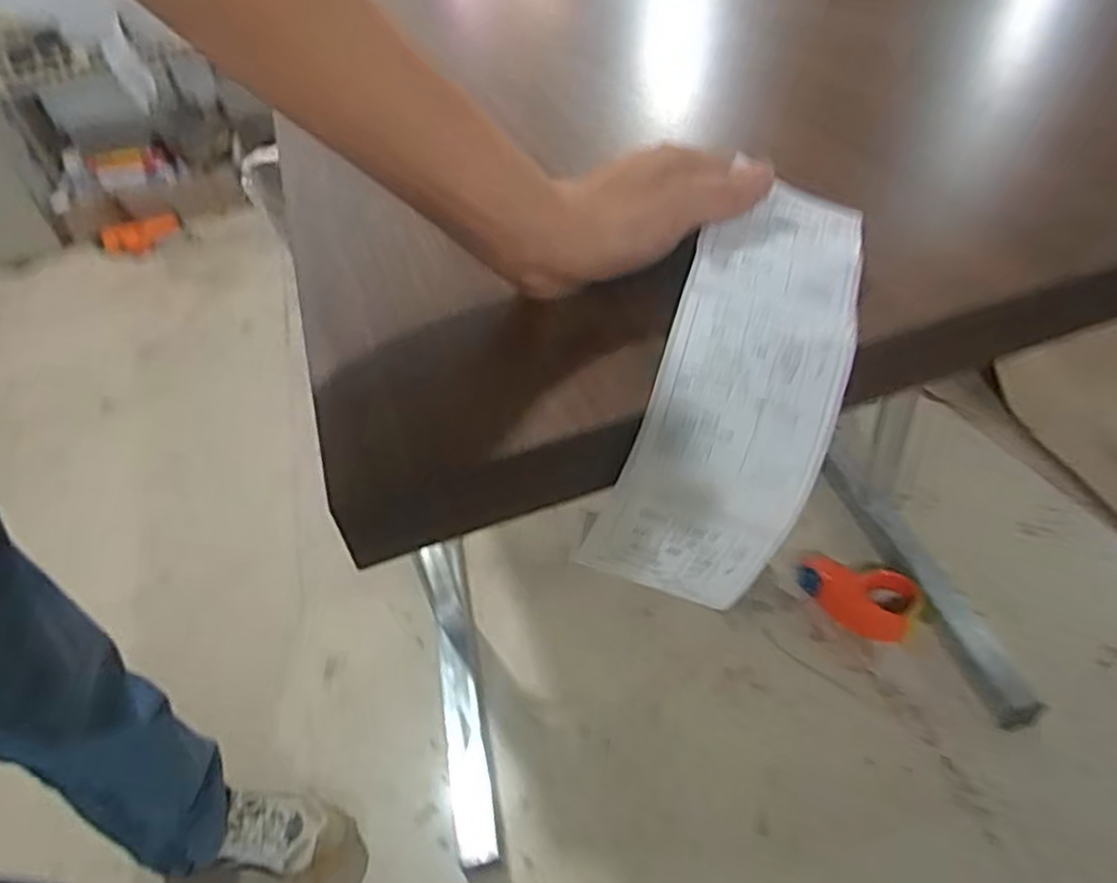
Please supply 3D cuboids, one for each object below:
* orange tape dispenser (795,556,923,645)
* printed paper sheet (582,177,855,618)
[{"bbox_3d":[0.464,0.235,1.155,0.176,0.044,0.125,25,52,31],"label":"orange tape dispenser"},{"bbox_3d":[0.092,-0.034,0.356,0.086,0.073,0.221,19,79,23],"label":"printed paper sheet"}]

